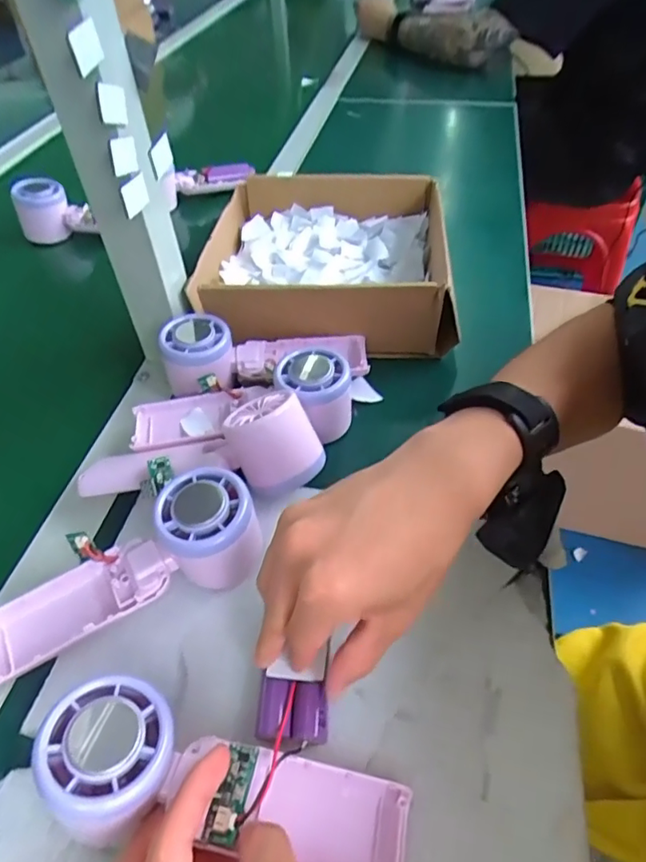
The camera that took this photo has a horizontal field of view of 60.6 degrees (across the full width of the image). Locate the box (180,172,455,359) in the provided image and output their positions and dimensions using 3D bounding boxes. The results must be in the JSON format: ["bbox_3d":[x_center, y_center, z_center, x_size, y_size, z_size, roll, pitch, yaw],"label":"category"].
[{"bbox_3d":[0.002,-0.166,0.541,0.217,0.082,0.221,-2,48,2],"label":"box"}]

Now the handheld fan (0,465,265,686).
[{"bbox_3d":[-0.113,0.080,0.320,0.164,0.057,0.055,-22,51,-15],"label":"handheld fan"}]

